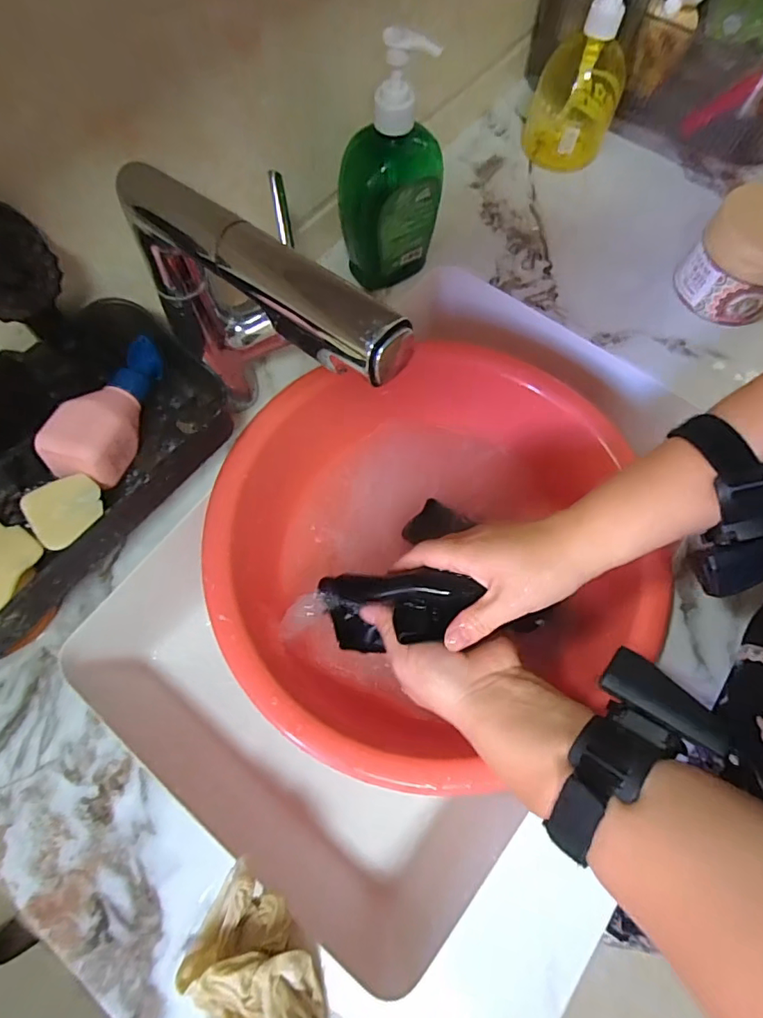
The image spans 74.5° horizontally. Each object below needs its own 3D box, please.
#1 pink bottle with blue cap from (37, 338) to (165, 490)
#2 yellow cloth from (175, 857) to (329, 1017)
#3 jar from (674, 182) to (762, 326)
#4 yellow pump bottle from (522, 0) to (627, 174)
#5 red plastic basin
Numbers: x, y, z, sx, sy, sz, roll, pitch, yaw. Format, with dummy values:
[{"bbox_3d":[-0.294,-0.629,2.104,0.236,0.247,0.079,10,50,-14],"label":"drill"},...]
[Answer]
[{"bbox_3d":[-0.180,-0.070,0.335,0.041,0.037,0.110,12,68,4],"label":"pink bottle with blue cap"},{"bbox_3d":[-0.071,0.270,0.269,0.076,0.049,0.125,-12,68,-6],"label":"yellow cloth"},{"bbox_3d":[0.344,-0.238,0.470,0.093,0.079,0.091,39,72,14],"label":"jar"},{"bbox_3d":[0.203,-0.441,0.504,0.088,0.169,0.082,21,69,7],"label":"yellow pump bottle"},{"bbox_3d":[0.041,0.031,0.443,0.355,0.106,0.326,0,68,-1],"label":"red plastic basin"}]

